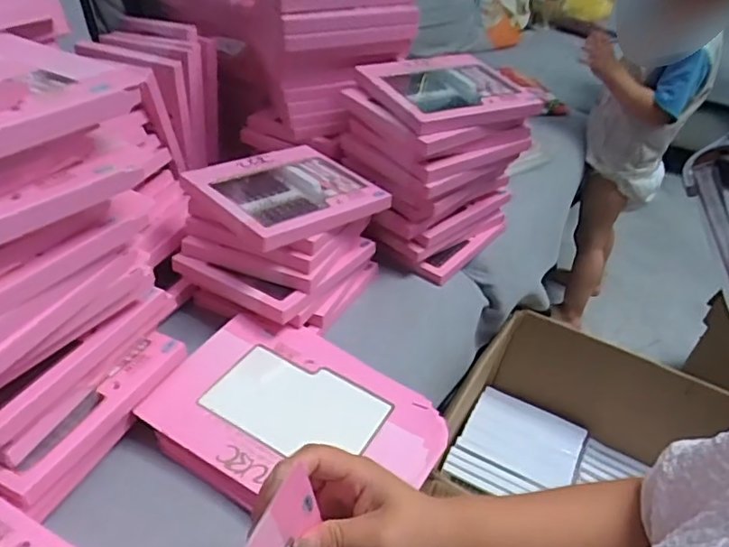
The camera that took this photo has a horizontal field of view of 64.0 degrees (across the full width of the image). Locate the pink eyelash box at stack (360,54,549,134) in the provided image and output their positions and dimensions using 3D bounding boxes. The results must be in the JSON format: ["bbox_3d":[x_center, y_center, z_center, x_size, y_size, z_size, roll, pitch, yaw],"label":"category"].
[{"bbox_3d":[0.111,-0.227,0.721,0.182,0.031,0.157,-11,42,-22],"label":"pink eyelash box at stack"}]

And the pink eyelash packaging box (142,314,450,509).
[{"bbox_3d":[-0.059,0.130,0.542,0.242,0.036,0.176,24,41,19],"label":"pink eyelash packaging box"}]

